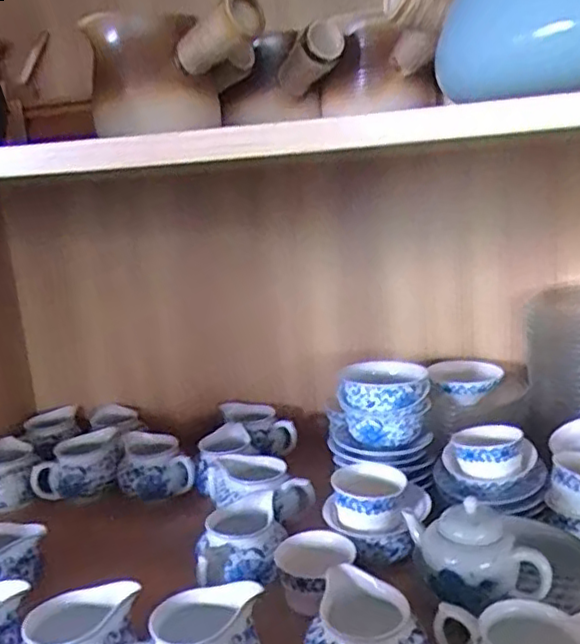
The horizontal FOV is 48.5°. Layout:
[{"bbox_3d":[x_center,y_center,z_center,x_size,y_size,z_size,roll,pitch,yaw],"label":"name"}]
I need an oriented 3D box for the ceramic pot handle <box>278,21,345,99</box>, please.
[{"bbox_3d":[0.018,-0.250,0.624,0.044,0.034,0.093,-9,-2,-21],"label":"ceramic pot handle"}]

